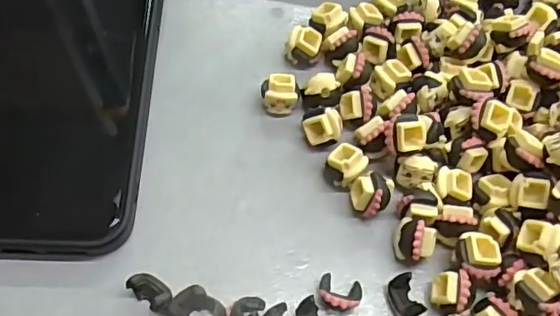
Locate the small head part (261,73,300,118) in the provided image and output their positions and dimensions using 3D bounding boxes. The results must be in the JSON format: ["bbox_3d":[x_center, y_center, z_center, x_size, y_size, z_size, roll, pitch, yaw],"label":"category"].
[{"bbox_3d":[0.000,-0.027,0.241,0.016,0.012,0.015,1,63,-2],"label":"small head part"}]

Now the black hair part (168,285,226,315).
[{"bbox_3d":[-0.029,0.055,0.201,0.020,0.006,0.016,30,65,12],"label":"black hair part"}]

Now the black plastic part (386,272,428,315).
[{"bbox_3d":[0.046,0.052,0.210,0.013,0.006,0.016,-17,65,-11],"label":"black plastic part"}]

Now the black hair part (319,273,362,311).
[{"bbox_3d":[0.022,0.050,0.209,0.016,0.005,0.012,18,65,5],"label":"black hair part"}]

